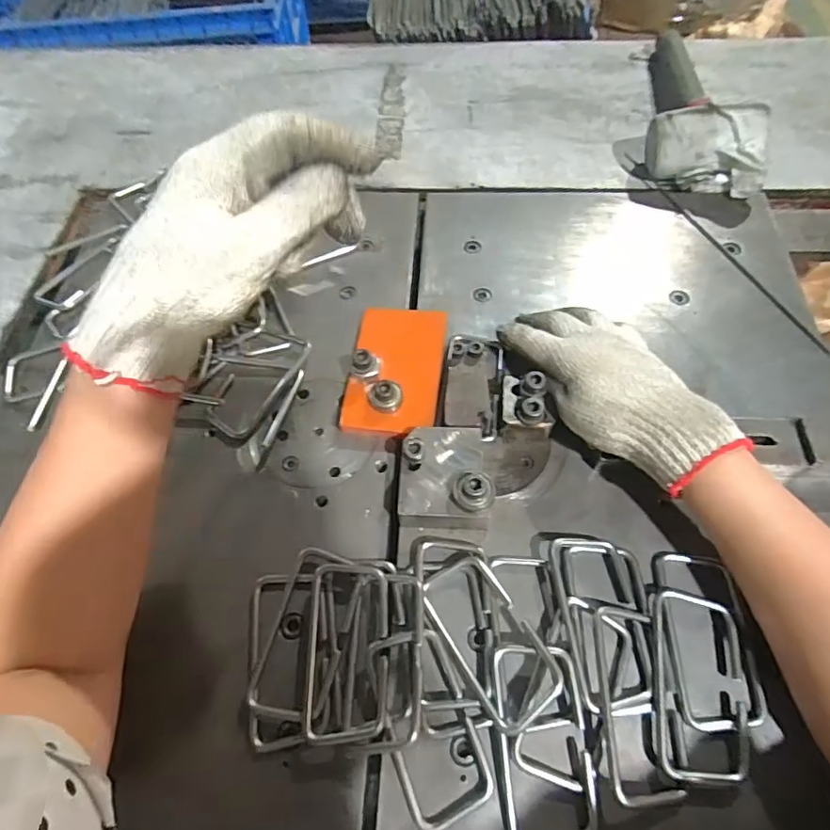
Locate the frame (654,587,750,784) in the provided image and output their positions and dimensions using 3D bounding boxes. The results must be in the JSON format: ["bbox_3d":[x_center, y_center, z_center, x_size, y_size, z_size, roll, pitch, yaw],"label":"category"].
[{"bbox_3d":[0.176,0.162,0.319,0.055,0.010,0.106,6,60,7],"label":"frame"}]

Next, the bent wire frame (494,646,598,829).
[{"bbox_3d":[0.077,0.194,0.309,0.052,0.016,0.104,-3,59,2],"label":"bent wire frame"}]

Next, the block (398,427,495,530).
[{"bbox_3d":[0.023,0.042,0.380,0.065,0.039,0.066,3,59,6],"label":"block"}]

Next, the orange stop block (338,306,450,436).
[{"bbox_3d":[-0.015,-0.041,0.444,0.075,0.016,0.119,4,60,6],"label":"orange stop block"}]

